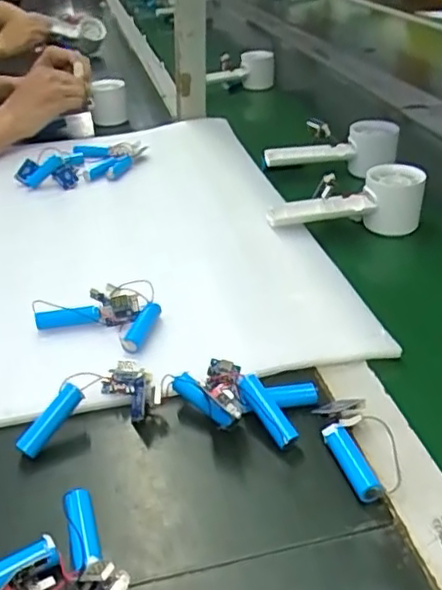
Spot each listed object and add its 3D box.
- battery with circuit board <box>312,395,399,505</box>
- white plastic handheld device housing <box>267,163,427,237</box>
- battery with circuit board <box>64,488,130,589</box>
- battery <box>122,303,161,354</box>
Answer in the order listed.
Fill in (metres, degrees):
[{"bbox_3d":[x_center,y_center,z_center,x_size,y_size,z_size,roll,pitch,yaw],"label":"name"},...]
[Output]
[{"bbox_3d":[0.087,0.090,0.373,0.042,0.017,0.069,-11,33,-12],"label":"battery with circuit board"},{"bbox_3d":[0.125,-0.088,0.629,0.157,0.059,0.052,-11,33,-10],"label":"white plastic handheld device housing"},{"bbox_3d":[-0.068,0.132,0.318,0.025,0.026,0.076,-18,35,-22],"label":"battery with circuit board"},{"bbox_3d":[-0.059,0.024,0.475,0.012,0.017,0.048,9,34,18],"label":"battery"}]

